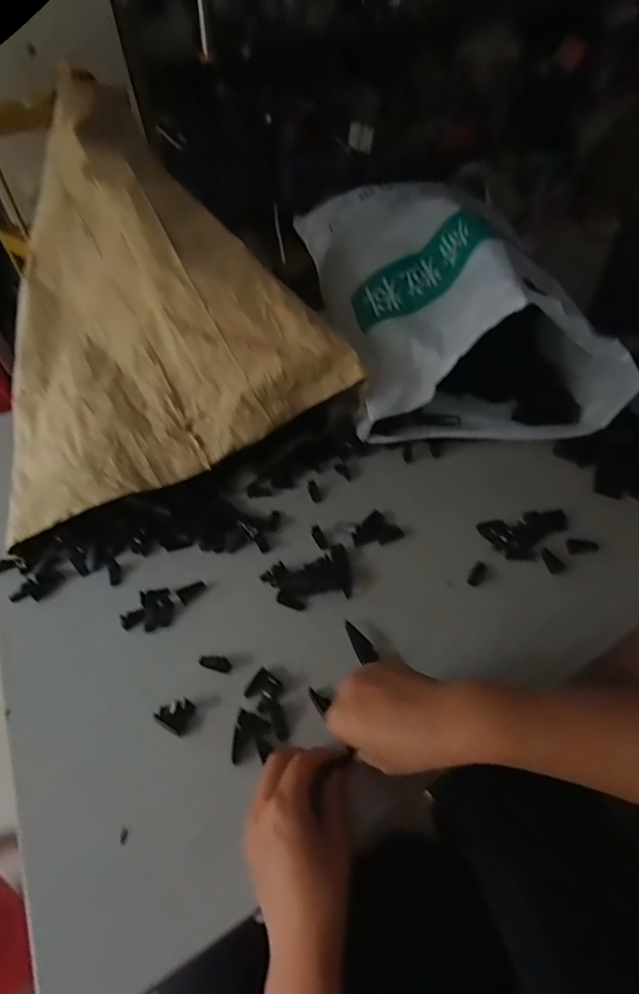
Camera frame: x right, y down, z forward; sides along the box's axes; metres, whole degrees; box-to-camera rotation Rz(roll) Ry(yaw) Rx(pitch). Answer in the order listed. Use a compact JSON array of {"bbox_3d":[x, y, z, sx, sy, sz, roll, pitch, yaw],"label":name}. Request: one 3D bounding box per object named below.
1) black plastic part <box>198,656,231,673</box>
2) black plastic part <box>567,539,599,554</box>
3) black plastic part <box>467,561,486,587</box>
[{"bbox_3d":[-0.100,0.157,0.469,0.034,0.005,0.013,6,47,12],"label":"black plastic part"},{"bbox_3d":[0.288,0.054,0.539,0.032,0.006,0.017,-2,45,4],"label":"black plastic part"},{"bbox_3d":[0.168,0.082,0.524,0.012,0.008,0.031,25,53,28],"label":"black plastic part"}]

